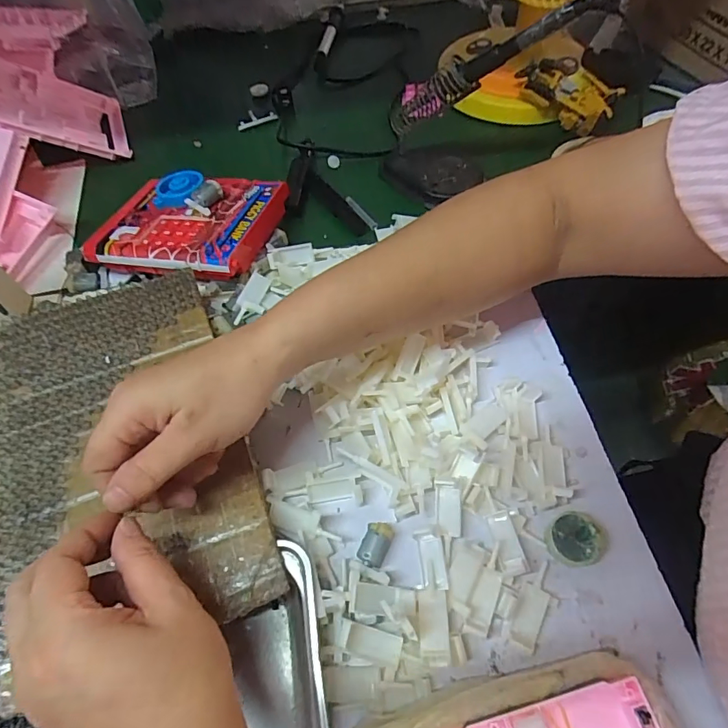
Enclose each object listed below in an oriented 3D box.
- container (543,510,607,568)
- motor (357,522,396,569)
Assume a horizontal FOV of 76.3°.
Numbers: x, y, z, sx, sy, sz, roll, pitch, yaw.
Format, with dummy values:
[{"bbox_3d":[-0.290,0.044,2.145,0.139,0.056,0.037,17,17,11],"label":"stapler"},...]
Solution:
[{"bbox_3d":[0.143,0.117,0.312,0.037,0.015,0.034,-2,59,3],"label":"container"},{"bbox_3d":[0.008,0.124,0.318,0.019,0.016,0.028,18,62,14],"label":"motor"}]

